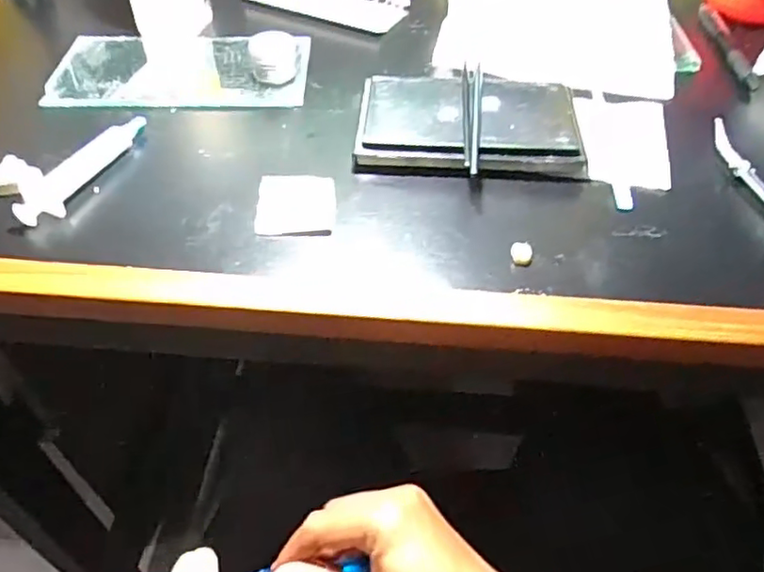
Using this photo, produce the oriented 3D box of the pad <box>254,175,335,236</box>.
[{"bbox_3d":[-0.055,-0.052,0.400,0.048,0.008,0.048,-2,50,-2],"label":"pad"}]

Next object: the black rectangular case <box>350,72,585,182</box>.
[{"bbox_3d":[0.060,-0.115,0.439,0.150,0.022,0.094,1,49,1],"label":"black rectangular case"}]

